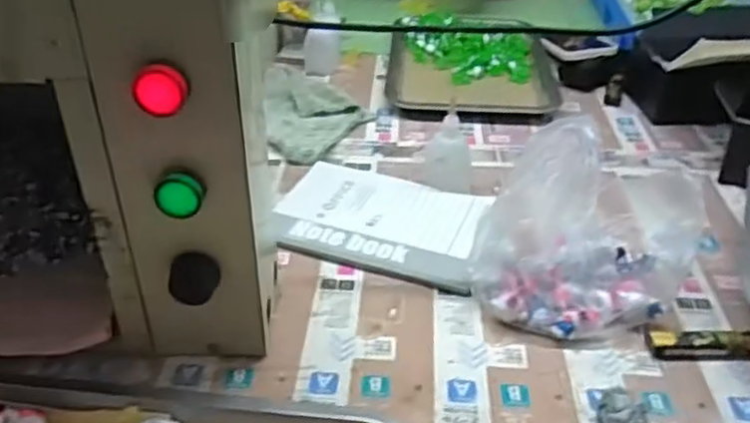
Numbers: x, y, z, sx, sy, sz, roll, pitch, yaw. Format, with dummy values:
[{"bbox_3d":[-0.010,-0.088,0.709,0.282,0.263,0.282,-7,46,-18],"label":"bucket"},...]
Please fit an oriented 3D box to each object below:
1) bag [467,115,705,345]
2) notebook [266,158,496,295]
[{"bbox_3d":[0.168,0.016,0.543,0.159,0.104,0.157,17,39,22],"label":"bag"},{"bbox_3d":[0.007,0.004,0.632,0.188,0.010,0.138,12,37,16],"label":"notebook"}]

